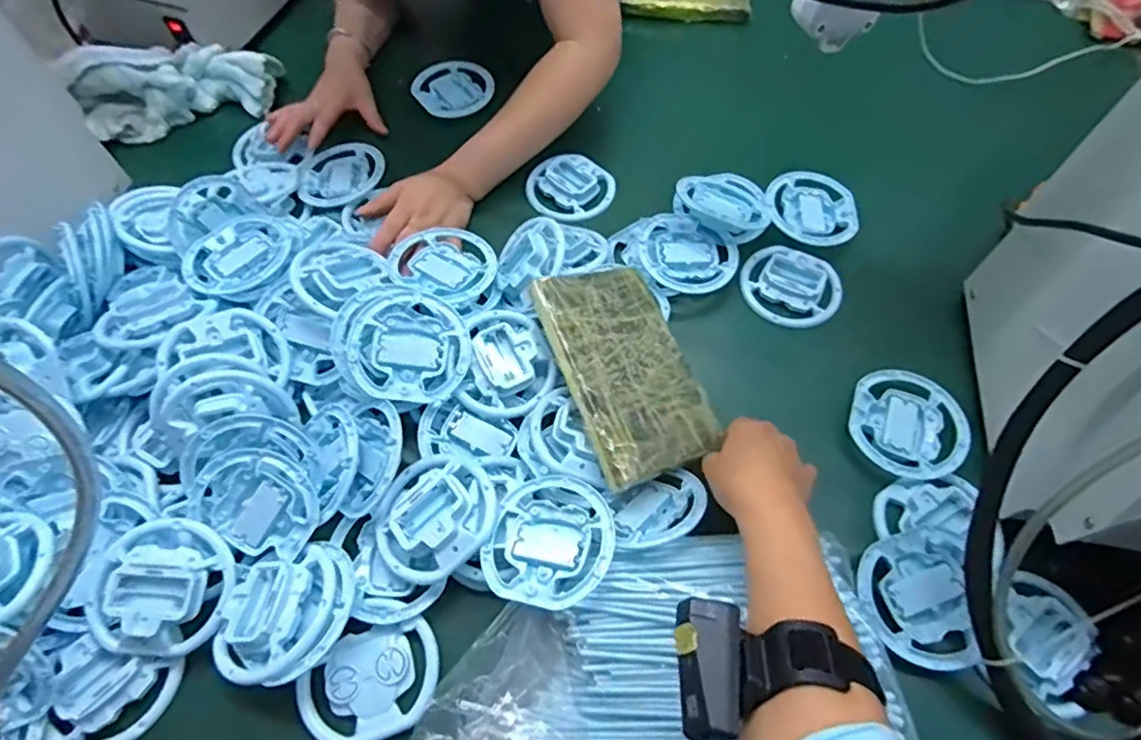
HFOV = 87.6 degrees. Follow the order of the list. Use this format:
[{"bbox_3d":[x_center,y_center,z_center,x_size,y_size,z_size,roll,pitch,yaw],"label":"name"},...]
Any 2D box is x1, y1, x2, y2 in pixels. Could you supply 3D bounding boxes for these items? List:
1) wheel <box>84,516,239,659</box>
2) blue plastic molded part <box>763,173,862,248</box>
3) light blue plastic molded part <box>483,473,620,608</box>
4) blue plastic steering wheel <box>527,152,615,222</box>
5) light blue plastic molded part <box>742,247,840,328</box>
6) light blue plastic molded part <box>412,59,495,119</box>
[{"bbox_3d":[-0.316,0.166,0.461,0.105,0.026,0.105,2,70,-7],"label":"wheel"},{"bbox_3d":[0.274,-0.187,0.674,0.102,0.021,0.112,-1,62,1],"label":"blue plastic molded part"},{"bbox_3d":[-0.013,0.133,0.463,0.101,0.015,0.101,-11,54,15],"label":"light blue plastic molded part"},{"bbox_3d":[0.001,-0.220,0.709,0.093,0.031,0.092,-1,62,1],"label":"blue plastic steering wheel"},{"bbox_3d":[0.235,-0.090,0.635,0.102,0.020,0.090,41,70,20],"label":"light blue plastic molded part"},{"bbox_3d":[-0.157,-0.371,0.780,0.094,0.020,0.098,-1,62,1],"label":"light blue plastic molded part"}]

